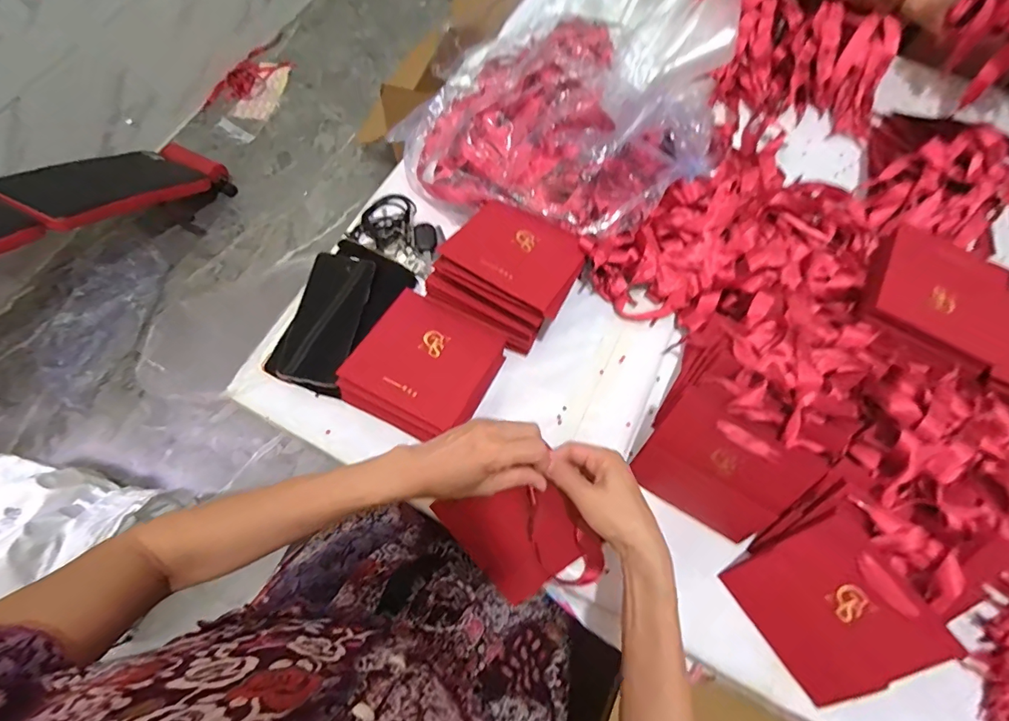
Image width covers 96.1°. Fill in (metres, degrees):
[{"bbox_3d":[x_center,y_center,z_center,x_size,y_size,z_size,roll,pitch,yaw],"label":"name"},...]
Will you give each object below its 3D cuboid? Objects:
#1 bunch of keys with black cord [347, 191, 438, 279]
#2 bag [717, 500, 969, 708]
[{"bbox_3d":[-0.139,-0.178,0.627,0.133,0.024,0.094,30,71,12],"label":"bunch of keys with black cord"},{"bbox_3d":[0.312,0.234,0.428,0.143,0.009,0.134,-44,67,20],"label":"bag"}]

